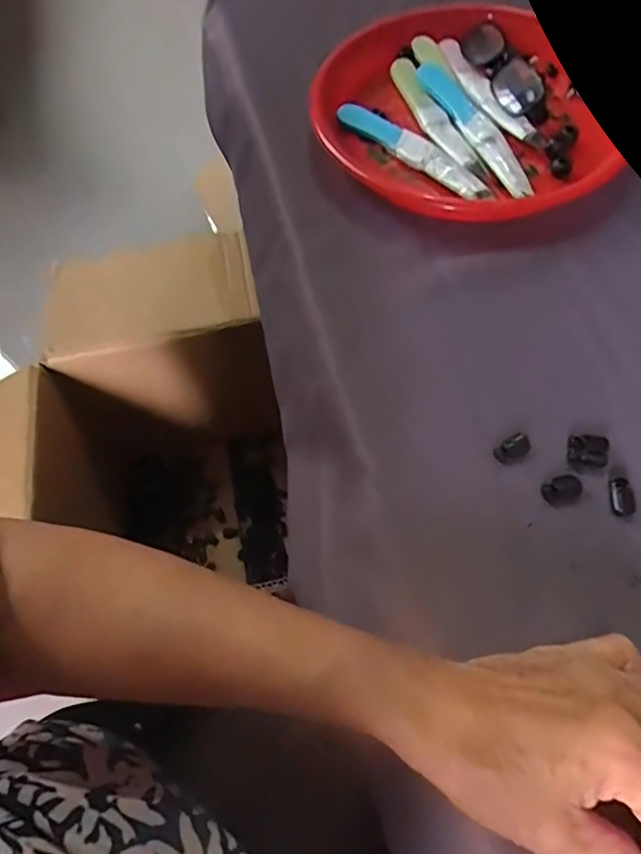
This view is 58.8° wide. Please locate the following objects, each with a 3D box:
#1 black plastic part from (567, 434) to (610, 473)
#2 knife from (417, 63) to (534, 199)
[{"bbox_3d":[0.154,0.014,0.329,0.023,0.007,0.023,-2,63,3],"label":"black plastic part"},{"bbox_3d":[0.122,-0.243,0.459,0.027,0.004,0.171,-21,63,-7],"label":"knife"}]

